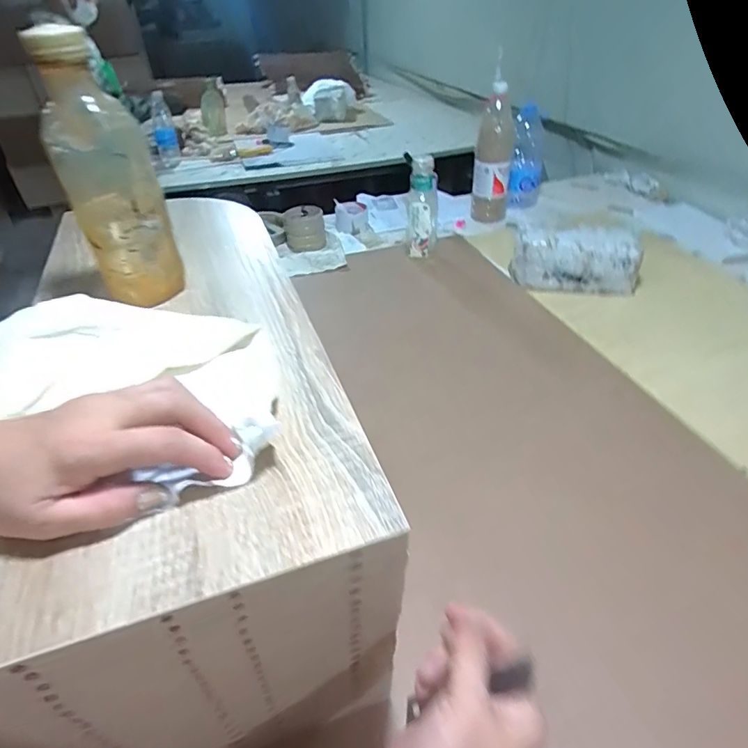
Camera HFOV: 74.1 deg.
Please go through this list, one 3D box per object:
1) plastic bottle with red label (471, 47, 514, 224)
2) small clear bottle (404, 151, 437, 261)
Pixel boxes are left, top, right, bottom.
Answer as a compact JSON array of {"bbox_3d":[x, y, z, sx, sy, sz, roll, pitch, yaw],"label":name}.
[{"bbox_3d":[0.288,-0.549,1.193,0.094,0.330,0.095,8,39,13],"label":"plastic bottle with red label"},{"bbox_3d":[0.101,-0.344,1.045,0.068,0.219,0.076,4,39,9],"label":"small clear bottle"}]

